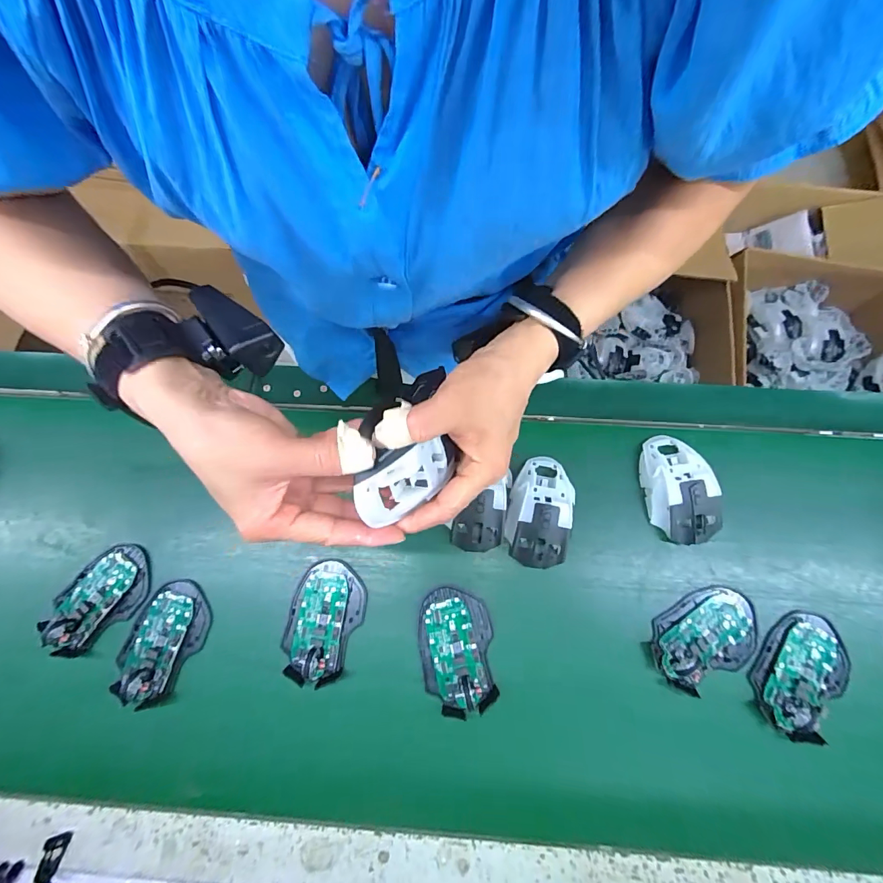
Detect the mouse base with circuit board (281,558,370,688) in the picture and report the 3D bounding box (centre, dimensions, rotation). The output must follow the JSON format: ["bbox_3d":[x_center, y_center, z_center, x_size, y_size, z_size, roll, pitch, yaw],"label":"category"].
[{"bbox_3d":[-0.122,0.180,0.425,0.073,0.025,0.113,15,74,6],"label":"mouse base with circuit board"}]

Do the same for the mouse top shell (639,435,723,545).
[{"bbox_3d":[0.253,0.048,0.447,0.069,0.037,0.116,-5,74,0],"label":"mouse top shell"}]

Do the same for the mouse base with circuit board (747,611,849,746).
[{"bbox_3d":[0.343,0.218,0.401,0.071,0.022,0.109,40,78,12],"label":"mouse base with circuit board"}]

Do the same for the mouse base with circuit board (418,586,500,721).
[{"bbox_3d":[0.014,0.203,0.412,0.070,0.026,0.110,-4,73,0],"label":"mouse base with circuit board"}]

